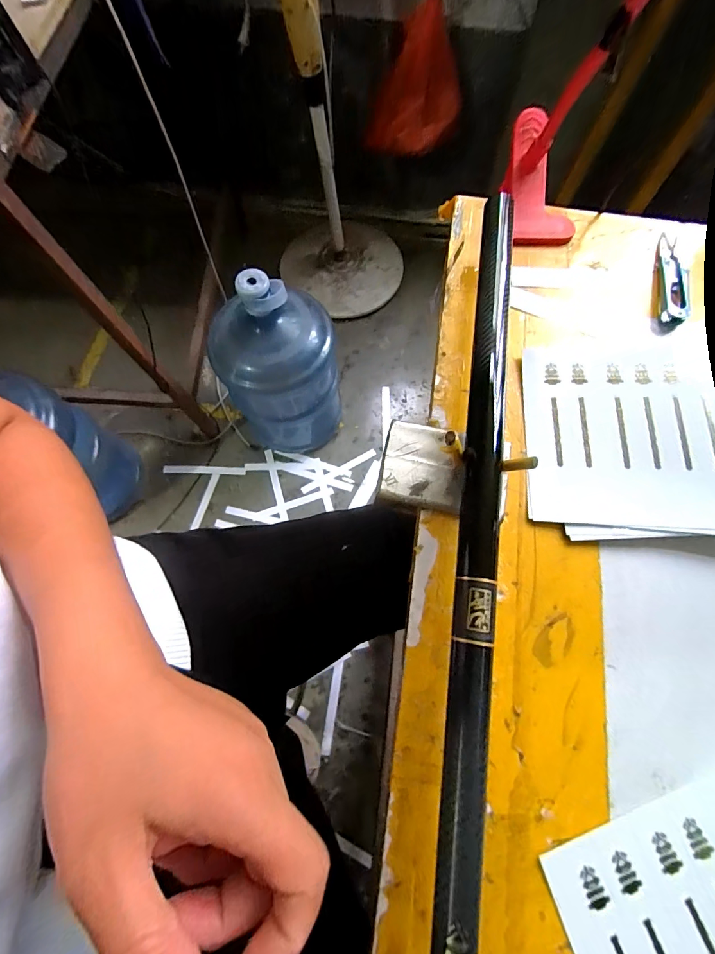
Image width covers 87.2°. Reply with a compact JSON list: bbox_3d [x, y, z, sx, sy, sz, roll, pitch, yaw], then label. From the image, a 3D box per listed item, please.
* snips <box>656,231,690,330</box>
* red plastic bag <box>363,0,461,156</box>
[{"bbox_3d":[0.254,-0.161,0.302,0.020,0.009,0.094,11,70,4],"label":"snips"},{"bbox_3d":[0.144,-1.006,0.921,0.236,0.344,0.116,1,70,1],"label":"red plastic bag"}]

